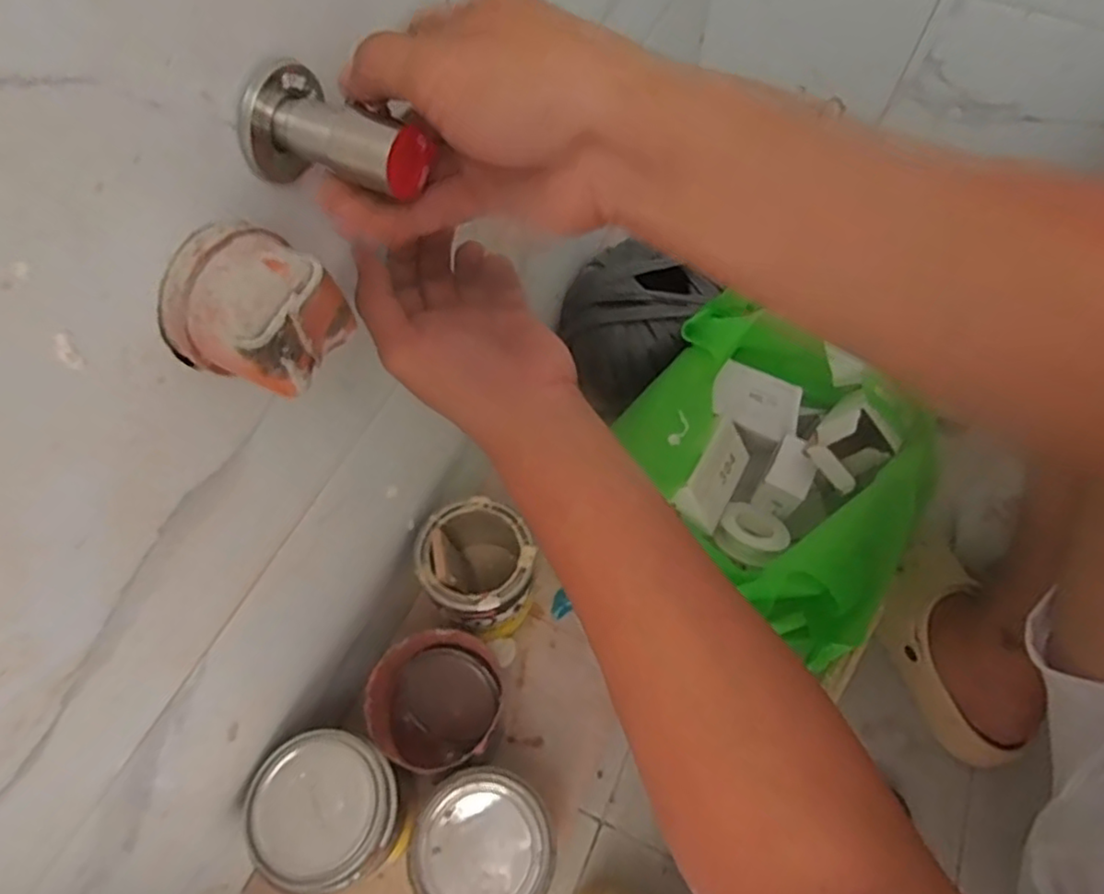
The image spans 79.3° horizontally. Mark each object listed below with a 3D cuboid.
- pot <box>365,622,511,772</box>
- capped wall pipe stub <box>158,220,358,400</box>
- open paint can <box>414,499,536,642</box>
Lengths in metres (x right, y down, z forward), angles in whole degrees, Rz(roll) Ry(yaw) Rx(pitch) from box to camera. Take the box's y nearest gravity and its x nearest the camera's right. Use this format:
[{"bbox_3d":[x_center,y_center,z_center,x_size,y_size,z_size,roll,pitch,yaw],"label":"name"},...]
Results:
[{"bbox_3d":[-0.097,0.223,0.583,0.100,0.116,0.104,1,61,-1],"label":"pot"},{"bbox_3d":[-0.120,-0.057,0.272,0.056,0.045,0.063,32,65,15],"label":"capped wall pipe stub"},{"bbox_3d":[-0.075,0.121,0.636,0.093,0.116,0.092,1,61,-1],"label":"open paint can"}]

